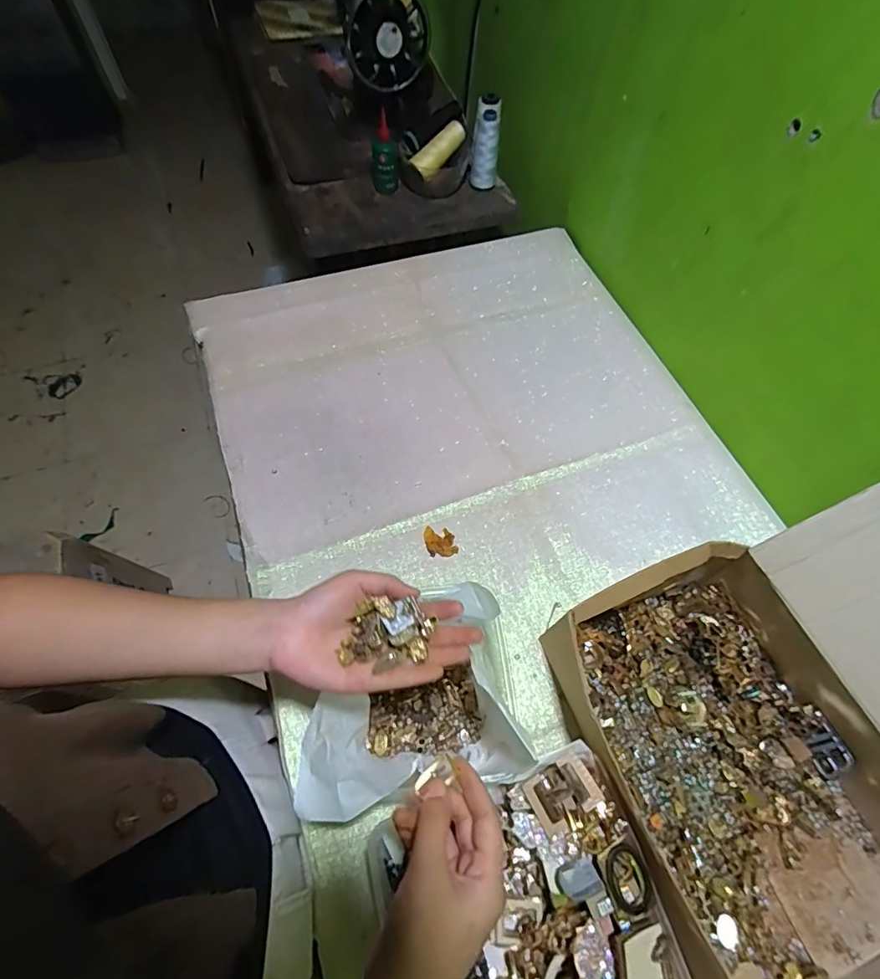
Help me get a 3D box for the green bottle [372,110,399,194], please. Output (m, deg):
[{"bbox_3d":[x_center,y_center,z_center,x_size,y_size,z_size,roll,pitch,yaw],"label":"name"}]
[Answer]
[{"bbox_3d":[-0.094,-0.573,0.825,0.044,0.123,0.035,-2,61,-3],"label":"green bottle"}]

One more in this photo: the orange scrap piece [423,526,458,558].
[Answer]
[{"bbox_3d":[0.000,0.059,0.554,0.034,0.004,0.038,-14,62,-9],"label":"orange scrap piece"}]

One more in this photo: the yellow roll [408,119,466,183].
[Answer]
[{"bbox_3d":[-0.002,-0.580,0.830,0.103,0.036,0.029,-42,67,6],"label":"yellow roll"}]

